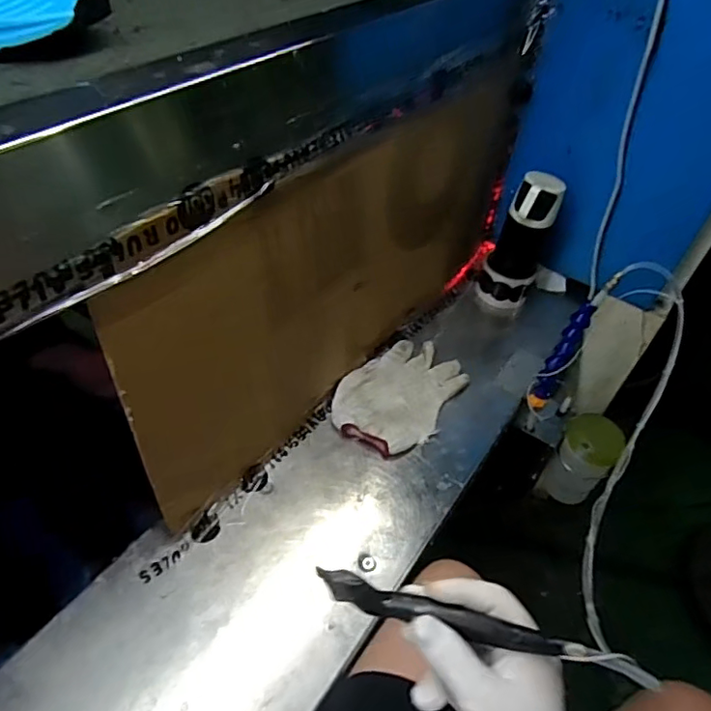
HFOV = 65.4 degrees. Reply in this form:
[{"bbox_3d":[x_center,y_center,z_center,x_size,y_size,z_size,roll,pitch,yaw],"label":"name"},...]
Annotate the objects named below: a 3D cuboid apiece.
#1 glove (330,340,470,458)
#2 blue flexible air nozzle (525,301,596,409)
[{"bbox_3d":[0.059,0.053,0.767,0.137,0.038,0.194,29,49,20],"label":"glove"},{"bbox_3d":[0.279,0.004,0.755,0.021,0.166,0.029,-10,40,-45],"label":"blue flexible air nozzle"}]

